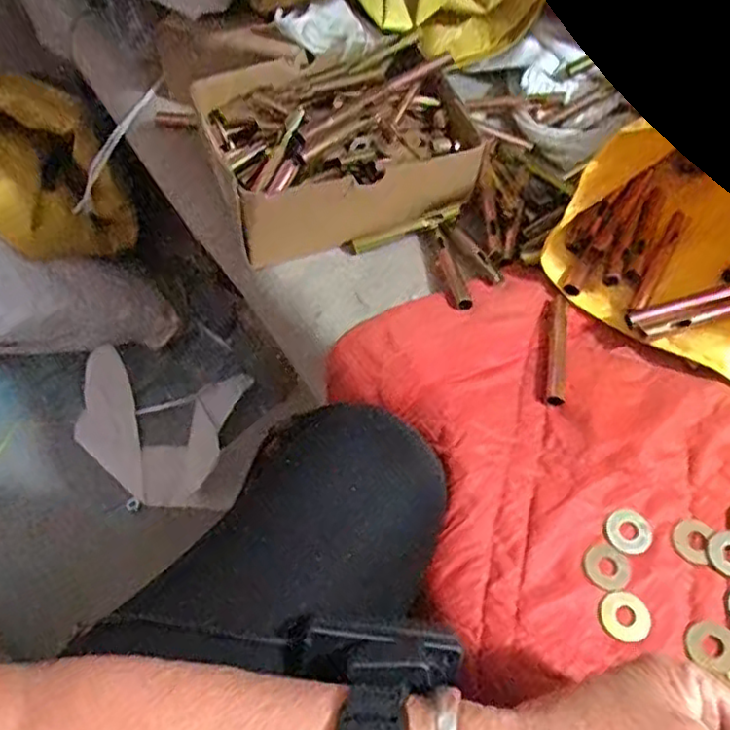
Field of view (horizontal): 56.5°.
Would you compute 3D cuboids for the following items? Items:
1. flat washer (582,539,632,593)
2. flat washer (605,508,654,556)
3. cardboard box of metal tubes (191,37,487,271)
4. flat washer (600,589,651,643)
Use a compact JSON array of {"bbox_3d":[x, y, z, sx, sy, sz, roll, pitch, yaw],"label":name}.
[{"bbox_3d":[0.129,0.107,0.362,0.024,0.004,0.025,0,54,-1],"label":"flat washer"},{"bbox_3d":[0.145,0.091,0.371,0.026,0.004,0.024,0,54,-1],"label":"flat washer"},{"bbox_3d":[-0.024,-0.177,0.532,0.198,0.062,0.156,-12,55,-10],"label":"cardboard box of metal tubes"},{"bbox_3d":[0.134,0.129,0.349,0.025,0.004,0.025,0,54,-1],"label":"flat washer"}]

